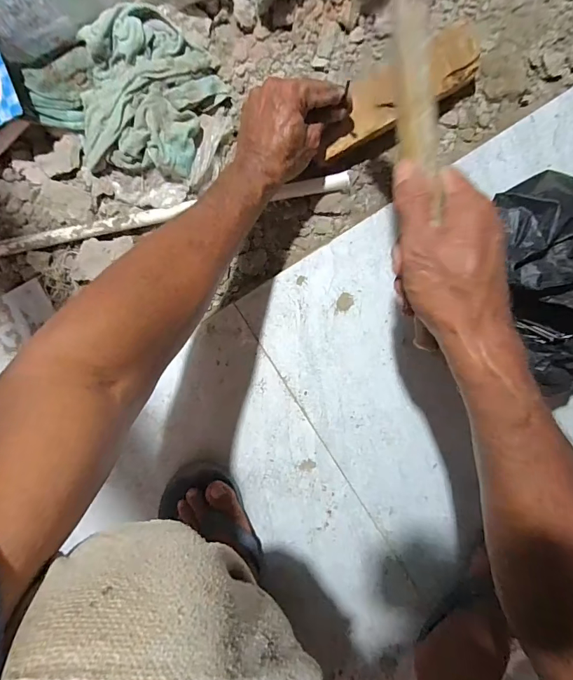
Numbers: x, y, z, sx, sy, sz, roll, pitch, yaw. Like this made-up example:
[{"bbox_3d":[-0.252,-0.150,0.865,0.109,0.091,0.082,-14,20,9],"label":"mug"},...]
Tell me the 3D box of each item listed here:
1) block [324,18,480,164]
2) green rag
[{"bbox_3d":[0.128,-0.281,0.450,0.202,0.017,0.057,-31,97,2],"label":"block"},{"bbox_3d":[-0.188,-0.275,0.450,0.218,0.071,0.151,6,96,-3],"label":"green rag"}]

